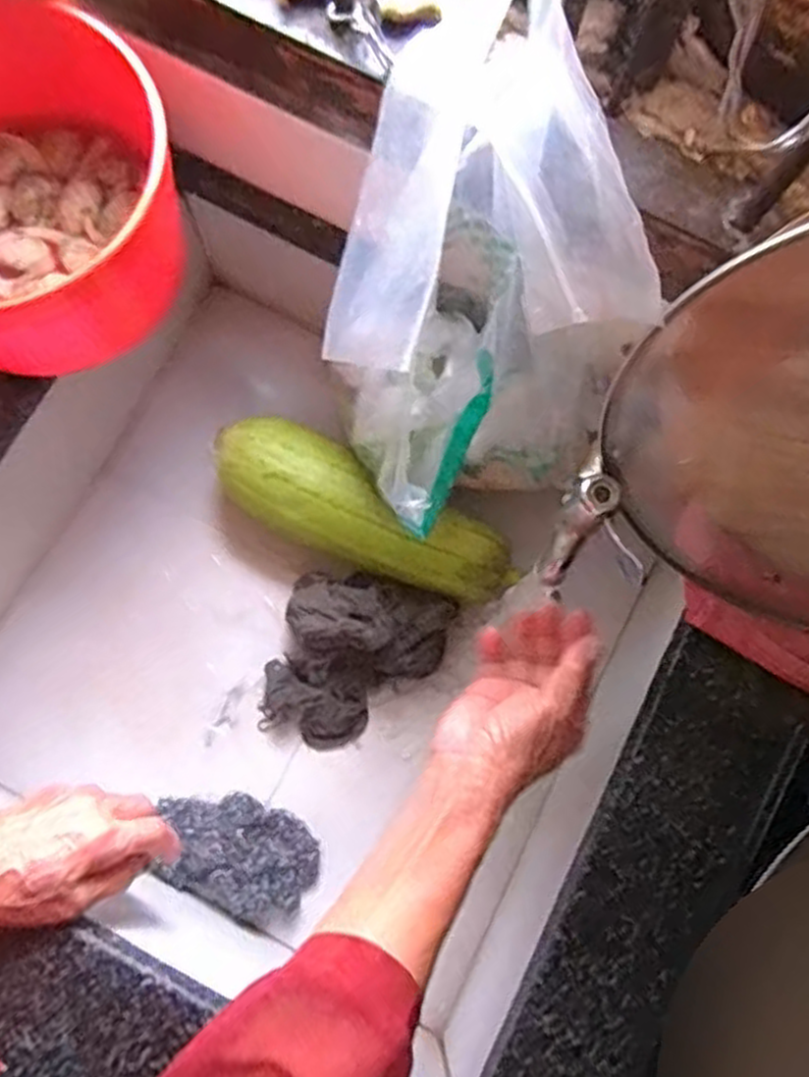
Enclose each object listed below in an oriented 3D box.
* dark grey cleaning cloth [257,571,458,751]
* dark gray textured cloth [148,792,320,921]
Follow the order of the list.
[{"bbox_3d":[-0.039,0.099,0.619,0.125,0.063,0.141,18,78,2],"label":"dark grey cleaning cloth"},{"bbox_3d":[-0.131,0.243,0.597,0.126,0.026,0.078,19,78,3],"label":"dark gray textured cloth"}]

